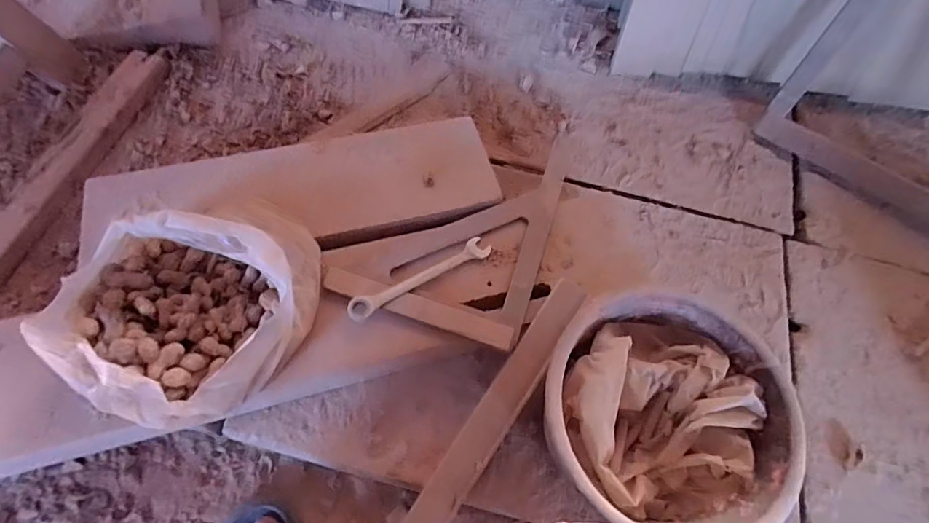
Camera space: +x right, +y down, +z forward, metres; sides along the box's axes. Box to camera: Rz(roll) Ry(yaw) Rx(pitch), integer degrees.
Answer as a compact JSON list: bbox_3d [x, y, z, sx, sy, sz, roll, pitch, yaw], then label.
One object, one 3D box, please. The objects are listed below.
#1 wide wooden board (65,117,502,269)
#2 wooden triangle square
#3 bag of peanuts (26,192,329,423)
[{"bbox_3d":[-0.211,-0.083,0.605,0.496,0.015,0.148,-14,68,-9],"label":"wide wooden board"},{"bbox_3d":[-0.009,-0.058,0.605,0.234,0.016,0.289,17,66,4],"label":"wooden triangle square"},{"bbox_3d":[-0.276,0.034,0.498,0.216,0.108,0.250,33,68,11],"label":"bag of peanuts"}]

